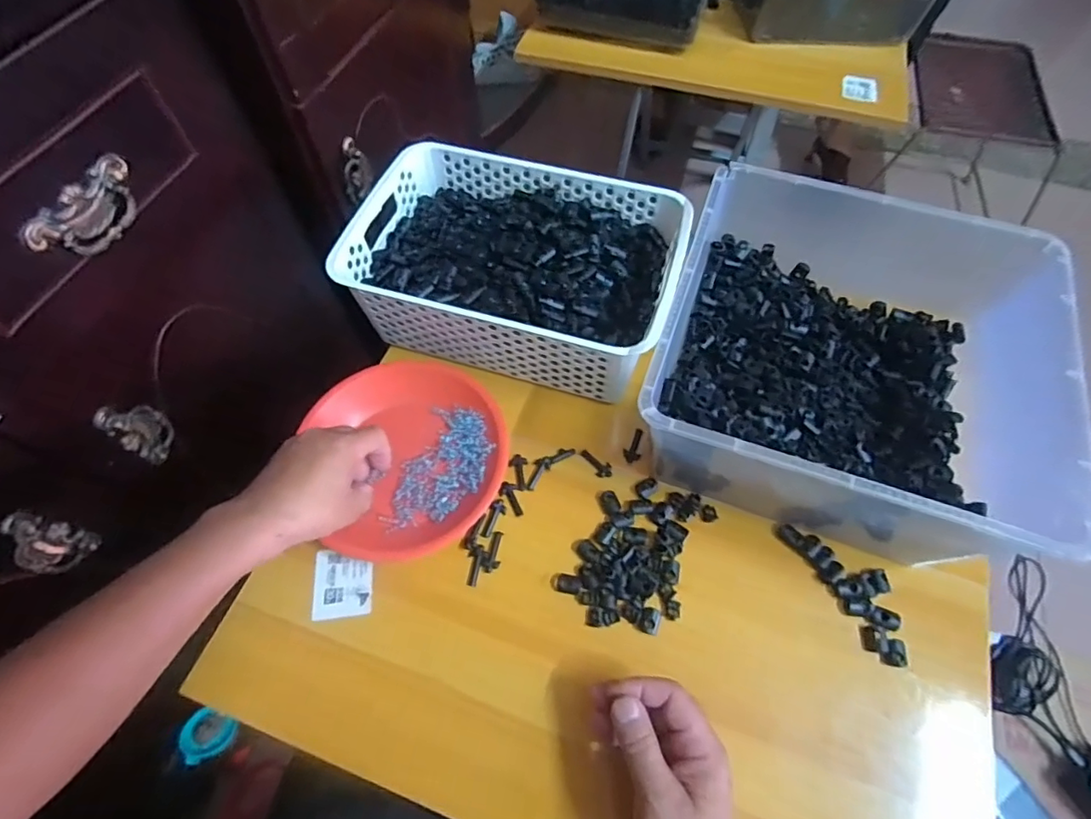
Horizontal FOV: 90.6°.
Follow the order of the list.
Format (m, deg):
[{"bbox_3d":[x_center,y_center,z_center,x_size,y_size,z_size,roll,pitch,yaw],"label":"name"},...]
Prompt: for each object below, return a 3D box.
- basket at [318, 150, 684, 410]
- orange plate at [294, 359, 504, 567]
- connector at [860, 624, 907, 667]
[{"bbox_3d":[-0.029,-0.144,0.553,0.296,0.106,0.202,16,63,8],"label":"basket"},{"bbox_3d":[-0.124,0.038,0.509,0.168,0.025,0.186,-20,64,-10],"label":"orange plate"},{"bbox_3d":[0.270,0.188,0.430,0.034,0.011,0.020,33,67,16],"label":"connector"}]

